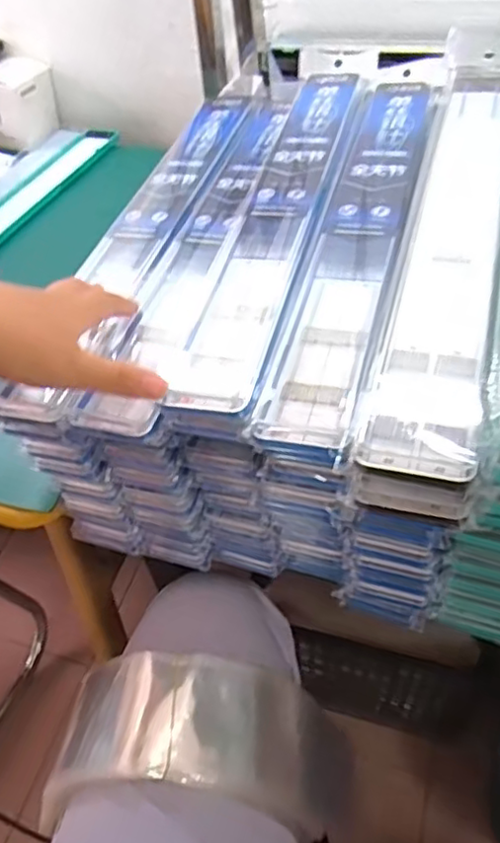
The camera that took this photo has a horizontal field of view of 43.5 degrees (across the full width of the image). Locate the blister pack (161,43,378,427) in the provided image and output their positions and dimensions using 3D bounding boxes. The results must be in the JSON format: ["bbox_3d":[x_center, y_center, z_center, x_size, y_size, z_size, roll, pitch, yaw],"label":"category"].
[{"bbox_3d":[0.032,-0.185,0.493,0.062,0.024,0.465,8,50,13],"label":"blister pack"}]

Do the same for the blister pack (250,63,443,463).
[{"bbox_3d":[0.088,-0.156,0.465,0.059,0.022,0.463,9,51,14],"label":"blister pack"}]

